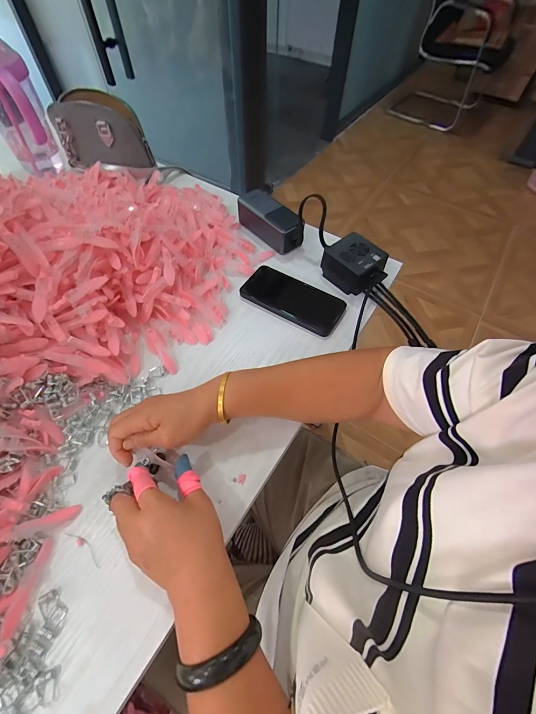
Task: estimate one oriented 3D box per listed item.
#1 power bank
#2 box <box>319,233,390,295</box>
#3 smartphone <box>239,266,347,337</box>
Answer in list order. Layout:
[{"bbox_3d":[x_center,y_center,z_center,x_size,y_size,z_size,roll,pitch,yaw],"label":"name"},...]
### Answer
[{"bbox_3d":[0.005,-0.240,0.560,0.051,0.053,0.136,-38,65,-21],"label":"power bank"},{"bbox_3d":[0.137,-0.150,0.504,0.072,0.049,0.087,-34,63,-20],"label":"box"},{"bbox_3d":[0.039,-0.091,0.493,0.154,0.015,0.075,26,61,16],"label":"smartphone"}]

